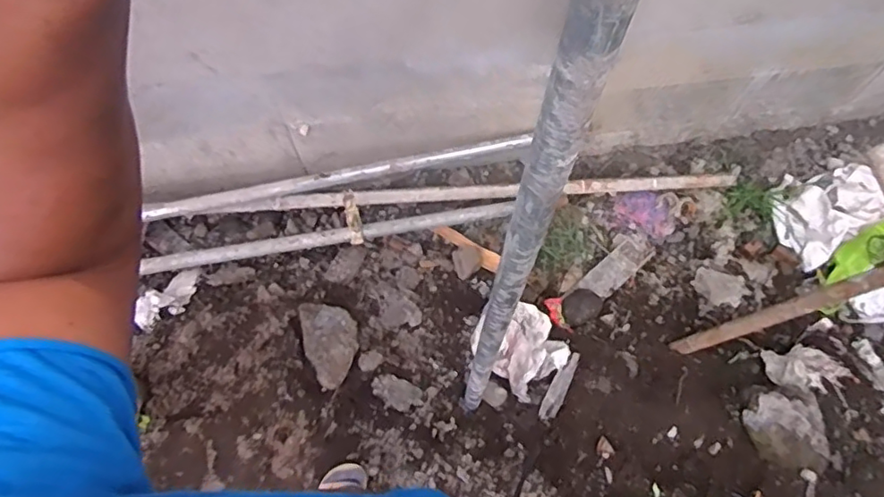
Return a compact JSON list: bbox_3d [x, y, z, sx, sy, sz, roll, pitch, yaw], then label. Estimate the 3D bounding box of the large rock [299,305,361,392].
[{"bbox_3d":[-0.314,0.278,1.688,0.145,0.075,0.272,-11,55,-14],"label":"large rock"}]

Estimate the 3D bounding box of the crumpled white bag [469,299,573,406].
[{"bbox_3d":[0.228,0.277,1.733,0.241,0.086,0.260,-43,74,-16],"label":"crumpled white bag"}]

